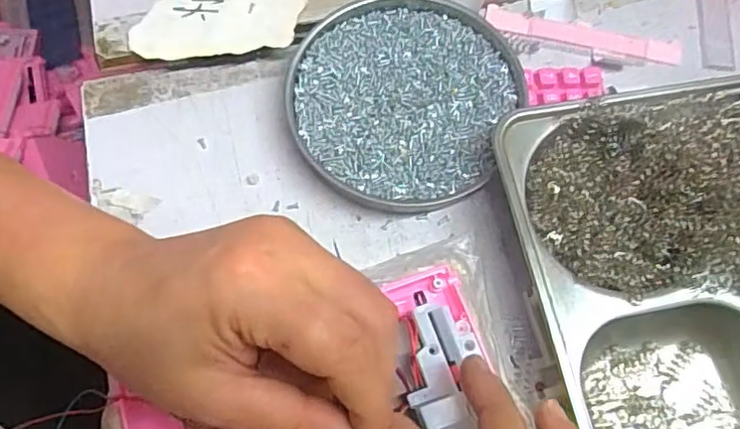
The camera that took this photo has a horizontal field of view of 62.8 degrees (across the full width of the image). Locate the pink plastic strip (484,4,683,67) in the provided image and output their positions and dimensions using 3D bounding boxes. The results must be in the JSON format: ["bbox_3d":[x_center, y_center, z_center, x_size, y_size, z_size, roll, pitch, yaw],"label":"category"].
[{"bbox_3d":[0.137,-0.115,0.389,0.125,0.004,0.018,13,71,4],"label":"pink plastic strip"}]

